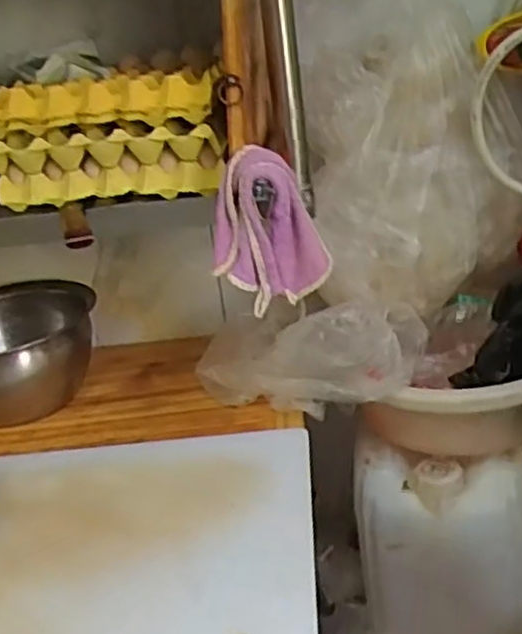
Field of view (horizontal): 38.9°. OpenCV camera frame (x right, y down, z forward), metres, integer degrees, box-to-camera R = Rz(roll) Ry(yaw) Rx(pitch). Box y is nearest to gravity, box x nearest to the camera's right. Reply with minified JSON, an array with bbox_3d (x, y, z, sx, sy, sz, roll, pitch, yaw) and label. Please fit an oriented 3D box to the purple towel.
[{"bbox_3d":[0.008,-0.099,0.832,0.111,0.162,0.074,-24,28,-34],"label":"purple towel"}]

